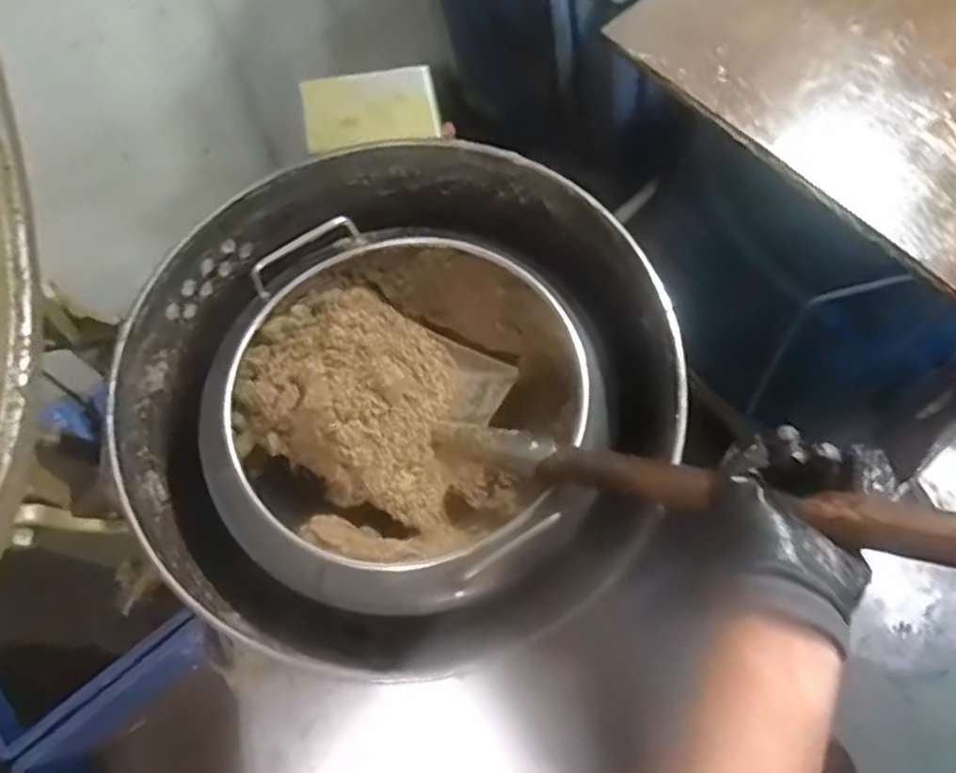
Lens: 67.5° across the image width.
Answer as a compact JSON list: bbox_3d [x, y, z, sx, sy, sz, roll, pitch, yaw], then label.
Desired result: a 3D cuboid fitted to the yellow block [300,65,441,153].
[{"bbox_3d":[-0.108,-0.282,0.723,0.132,0.013,0.091,-10,69,-3],"label":"yellow block"}]

